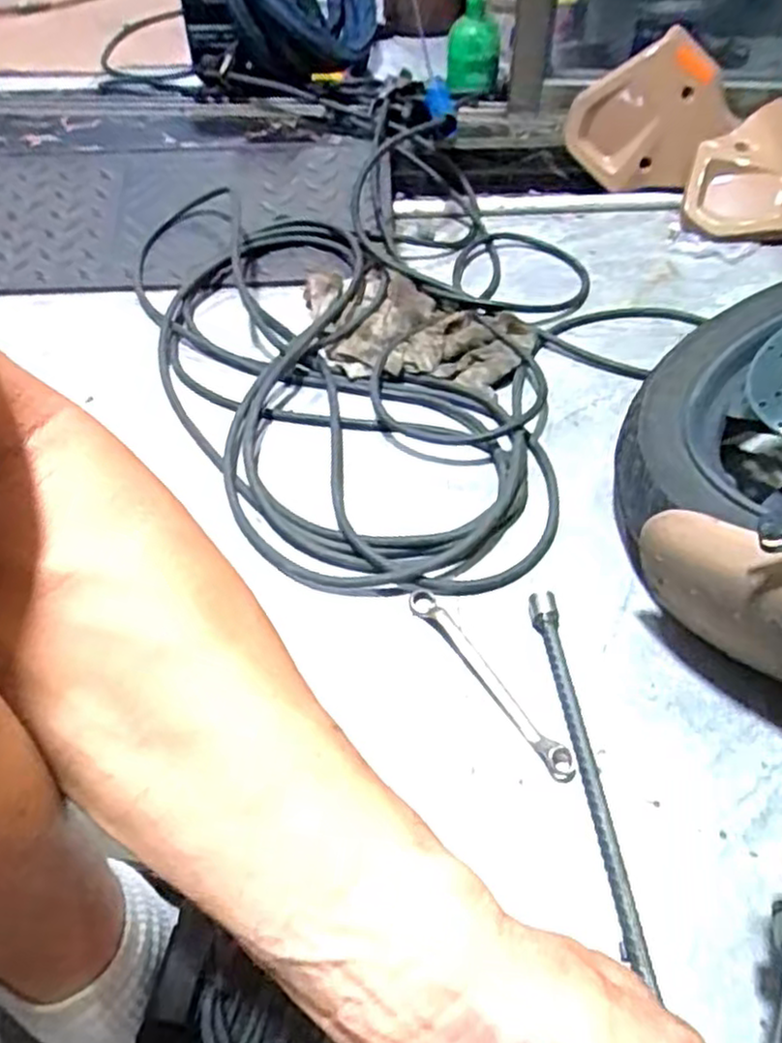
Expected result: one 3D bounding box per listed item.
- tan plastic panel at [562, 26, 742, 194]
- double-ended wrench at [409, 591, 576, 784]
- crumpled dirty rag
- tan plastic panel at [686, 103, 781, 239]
[{"bbox_3d":[0.369,-0.568,1.042,0.208,0.185,0.050,-38,7,16],"label":"tan plastic panel"},{"bbox_3d":[0.072,0.118,0.558,0.018,0.013,0.187,-28,55,-20],"label":"double-ended wrench"},{"bbox_3d":[0.008,-0.223,0.851,0.294,0.028,0.166,25,55,20],"label":"crumpled dirty rag"},{"bbox_3d":[0.522,-0.493,1.031,0.189,0.063,0.232,8,79,5],"label":"tan plastic panel"}]

